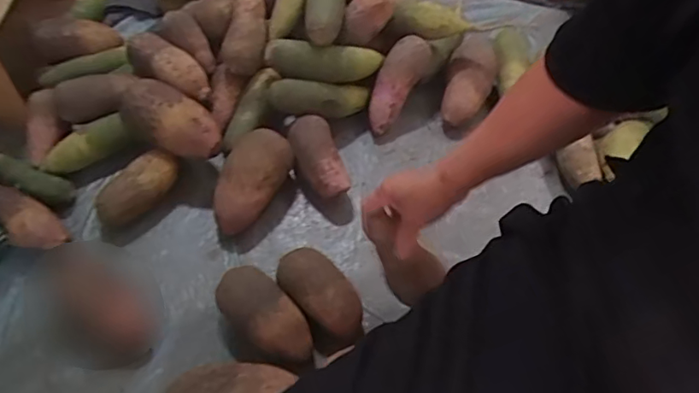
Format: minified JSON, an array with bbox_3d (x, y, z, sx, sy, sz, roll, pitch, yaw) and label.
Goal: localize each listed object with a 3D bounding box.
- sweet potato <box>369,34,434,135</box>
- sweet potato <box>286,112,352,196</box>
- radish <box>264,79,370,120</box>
[{"bbox_3d":[0.077,-0.186,0.902,0.059,0.053,0.170,25,76,15],"label":"sweet potato"},{"bbox_3d":[-0.048,-0.055,0.831,0.069,0.050,0.143,-14,56,-13],"label":"sweet potato"},{"bbox_3d":[-0.045,-0.156,0.865,0.169,0.046,0.056,-3,52,-28],"label":"radish"}]

